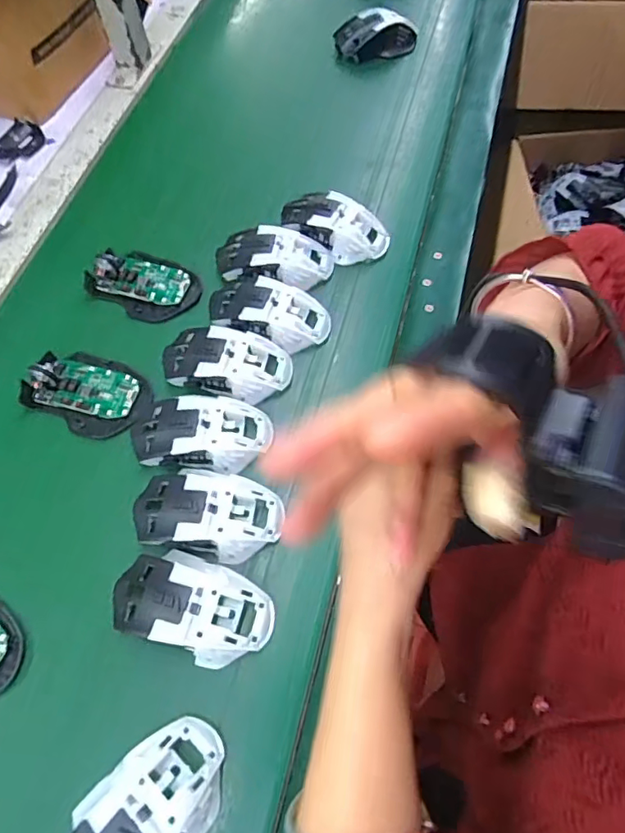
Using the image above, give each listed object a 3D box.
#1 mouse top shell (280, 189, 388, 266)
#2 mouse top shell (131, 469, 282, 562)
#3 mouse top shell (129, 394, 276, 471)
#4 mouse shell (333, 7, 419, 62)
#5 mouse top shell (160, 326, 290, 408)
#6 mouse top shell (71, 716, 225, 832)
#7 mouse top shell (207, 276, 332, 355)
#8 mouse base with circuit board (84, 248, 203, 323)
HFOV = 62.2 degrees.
[{"bbox_3d":[0.024,-0.199,0.540,0.110,0.033,0.053,29,67,14],"label":"mouse top shell"},{"bbox_3d":[-0.082,0.074,0.407,0.115,0.036,0.068,9,64,6],"label":"mouse top shell"},{"bbox_3d":[-0.093,0.009,0.438,0.116,0.033,0.070,-1,64,0],"label":"mouse top shell"},{"bbox_3d":[0.089,-0.519,0.701,0.113,0.039,0.058,-11,59,-8],"label":"mouse shell"},{"bbox_3d":[-0.077,-0.051,0.467,0.113,0.030,0.062,10,64,6],"label":"mouse top shell"},{"bbox_3d":[-0.106,0.248,0.320,0.114,0.036,0.064,-41,70,-18],"label":"mouse top shell"},{"bbox_3d":[-0.043,-0.101,0.492,0.117,0.032,0.059,20,66,11],"label":"mouse top shell"},{"bbox_3d":[-0.172,-0.137,0.525,0.106,0.026,0.069,23,66,12],"label":"mouse base with circuit board"}]

